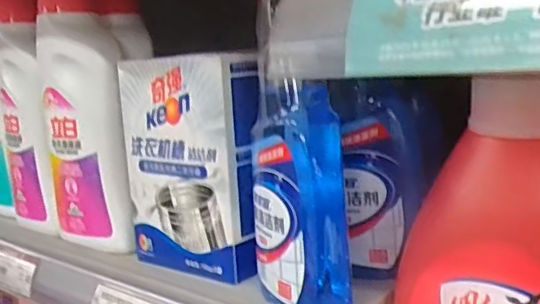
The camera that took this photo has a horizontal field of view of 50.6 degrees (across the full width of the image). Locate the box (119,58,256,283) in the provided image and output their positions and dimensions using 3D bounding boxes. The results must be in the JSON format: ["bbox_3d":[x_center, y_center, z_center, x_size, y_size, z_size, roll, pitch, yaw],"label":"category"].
[{"bbox_3d":[-0.059,0.010,0.441,0.130,0.158,0.050,6,17,43],"label":"box"}]

